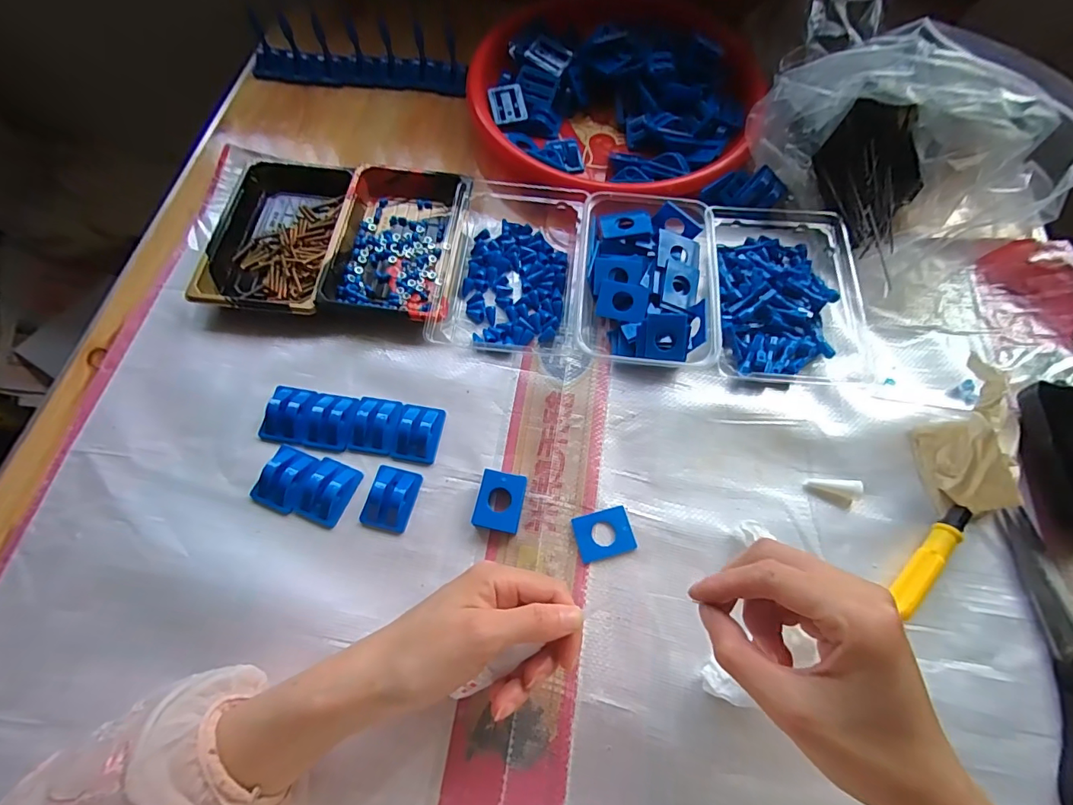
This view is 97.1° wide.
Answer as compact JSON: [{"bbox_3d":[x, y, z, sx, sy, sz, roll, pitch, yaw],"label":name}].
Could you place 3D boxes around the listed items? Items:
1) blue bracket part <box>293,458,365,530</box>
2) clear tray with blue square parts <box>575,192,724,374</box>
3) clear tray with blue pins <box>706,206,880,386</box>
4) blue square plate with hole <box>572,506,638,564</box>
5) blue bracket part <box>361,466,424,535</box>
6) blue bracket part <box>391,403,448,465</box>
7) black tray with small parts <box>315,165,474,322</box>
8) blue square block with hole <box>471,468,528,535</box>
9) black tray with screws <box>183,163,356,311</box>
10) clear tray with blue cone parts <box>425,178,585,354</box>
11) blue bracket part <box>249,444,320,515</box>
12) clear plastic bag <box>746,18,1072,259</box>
[{"bbox_3d":[-0.154,0.064,0.346,0.034,0.014,0.045,20,69,8],"label":"blue bracket part"},{"bbox_3d":[0.092,-0.104,0.407,0.113,0.035,0.156,3,67,1],"label":"clear tray with blue square parts"},{"bbox_3d":[0.218,-0.099,0.410,0.133,0.031,0.180,3,67,1],"label":"clear tray with blue pins"},{"bbox_3d":[0.049,0.095,0.342,0.041,0.004,0.033,-13,68,-6],"label":"blue square plate with hole"},{"bbox_3d":[-0.108,0.069,0.348,0.035,0.012,0.045,12,68,5],"label":"blue bracket part"},{"bbox_3d":[-0.092,0.022,0.367,0.033,0.016,0.045,10,68,3],"label":"blue bracket part"},{"bbox_3d":[-0.123,-0.148,0.424,0.111,0.030,0.163,6,67,2],"label":"black tray with small parts"},{"bbox_3d":[-0.026,0.072,0.347,0.033,0.013,0.042,12,68,4],"label":"blue square block with hole"},{"bbox_3d":[-0.233,-0.151,0.428,0.109,0.022,0.159,3,67,1],"label":"black tray with screws"},{"bbox_3d":[-0.020,-0.132,0.419,0.116,0.031,0.187,6,67,2],"label":"clear tray with blue cone parts"},{"bbox_3d":[-0.186,0.055,0.348,0.034,0.011,0.044,19,68,7],"label":"blue bracket part"},{"bbox_3d":[0.320,-0.219,0.414,0.144,0.115,0.217,-32,71,-13],"label":"clear plastic bag"}]

